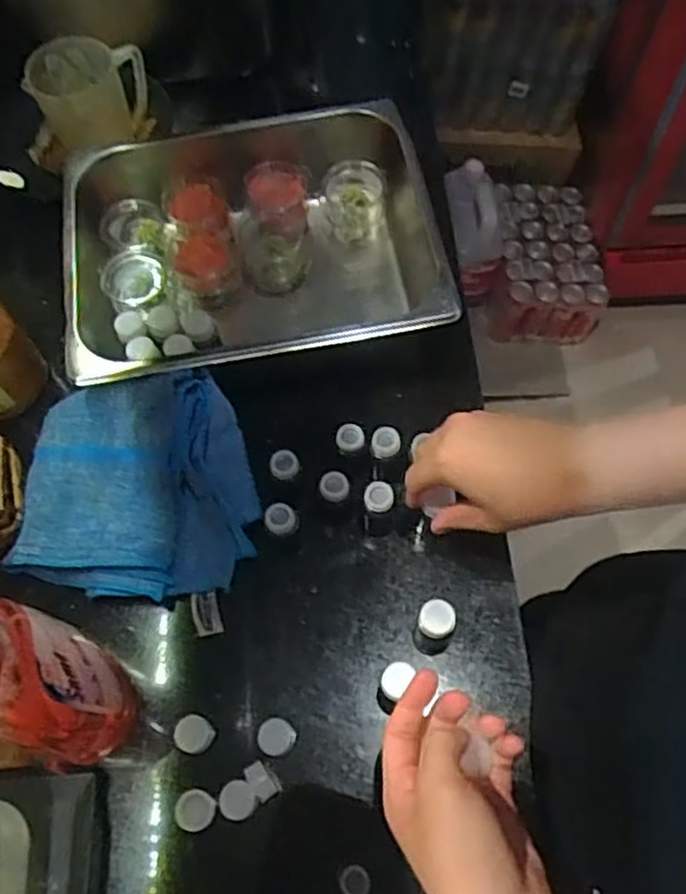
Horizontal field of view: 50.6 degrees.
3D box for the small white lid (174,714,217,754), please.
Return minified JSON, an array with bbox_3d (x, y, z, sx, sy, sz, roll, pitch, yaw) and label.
[{"bbox_3d":[-0.110,0.211,0.533,0.027,0.006,0.025,0,63,1],"label":"small white lid"}]

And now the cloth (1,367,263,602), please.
[{"bbox_3d":[-0.167,0.028,0.581,0.186,0.064,0.168,-2,63,0],"label":"cloth"}]

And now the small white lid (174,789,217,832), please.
[{"bbox_3d":[-0.104,0.254,0.508,0.028,0.007,0.026,0,63,1],"label":"small white lid"}]

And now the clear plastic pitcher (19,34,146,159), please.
[{"bbox_3d":[-0.258,-0.358,0.759,0.113,0.095,0.087,-10,64,-4],"label":"clear plastic pitcher"}]

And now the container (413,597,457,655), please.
[{"bbox_3d":[0.067,0.133,0.536,0.027,0.062,0.026,0,63,1],"label":"container"}]

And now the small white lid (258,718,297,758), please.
[{"bbox_3d":[-0.048,0.211,0.528,0.026,0.004,0.025,0,63,1],"label":"small white lid"}]

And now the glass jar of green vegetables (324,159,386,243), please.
[{"bbox_3d":[0.011,-0.241,0.712,0.060,0.059,0.055,-2,63,0],"label":"glass jar of green vegetables"}]

